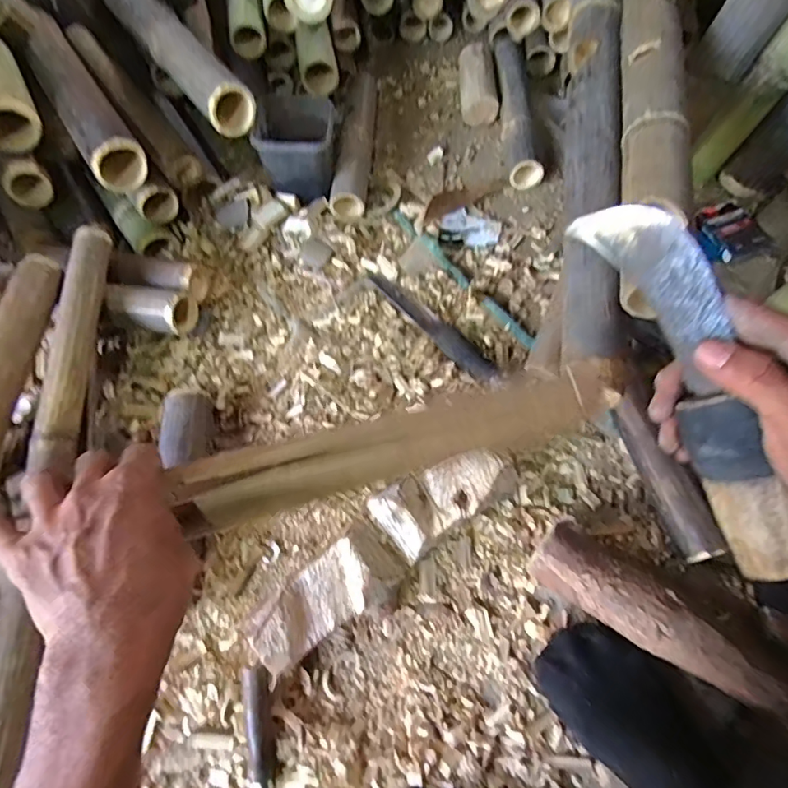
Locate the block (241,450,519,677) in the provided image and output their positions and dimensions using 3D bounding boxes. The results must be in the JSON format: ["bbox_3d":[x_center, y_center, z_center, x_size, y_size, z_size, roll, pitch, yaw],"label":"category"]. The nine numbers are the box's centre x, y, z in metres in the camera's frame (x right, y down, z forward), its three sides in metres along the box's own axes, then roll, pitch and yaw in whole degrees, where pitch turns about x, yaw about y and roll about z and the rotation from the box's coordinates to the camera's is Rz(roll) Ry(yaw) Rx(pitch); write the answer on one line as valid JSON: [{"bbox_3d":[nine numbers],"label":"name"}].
[{"bbox_3d":[-0.008,0.169,0.570,0.320,0.058,0.091,-40,70,-15],"label":"block"}]

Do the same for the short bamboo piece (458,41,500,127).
[{"bbox_3d":[0.142,-0.533,0.907,0.061,0.059,0.155,-5,65,0],"label":"short bamboo piece"}]

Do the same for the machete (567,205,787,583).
[{"bbox_3d":[0.178,-0.005,0.306,0.035,0.054,0.235,-21,84,-8],"label":"machete"}]

